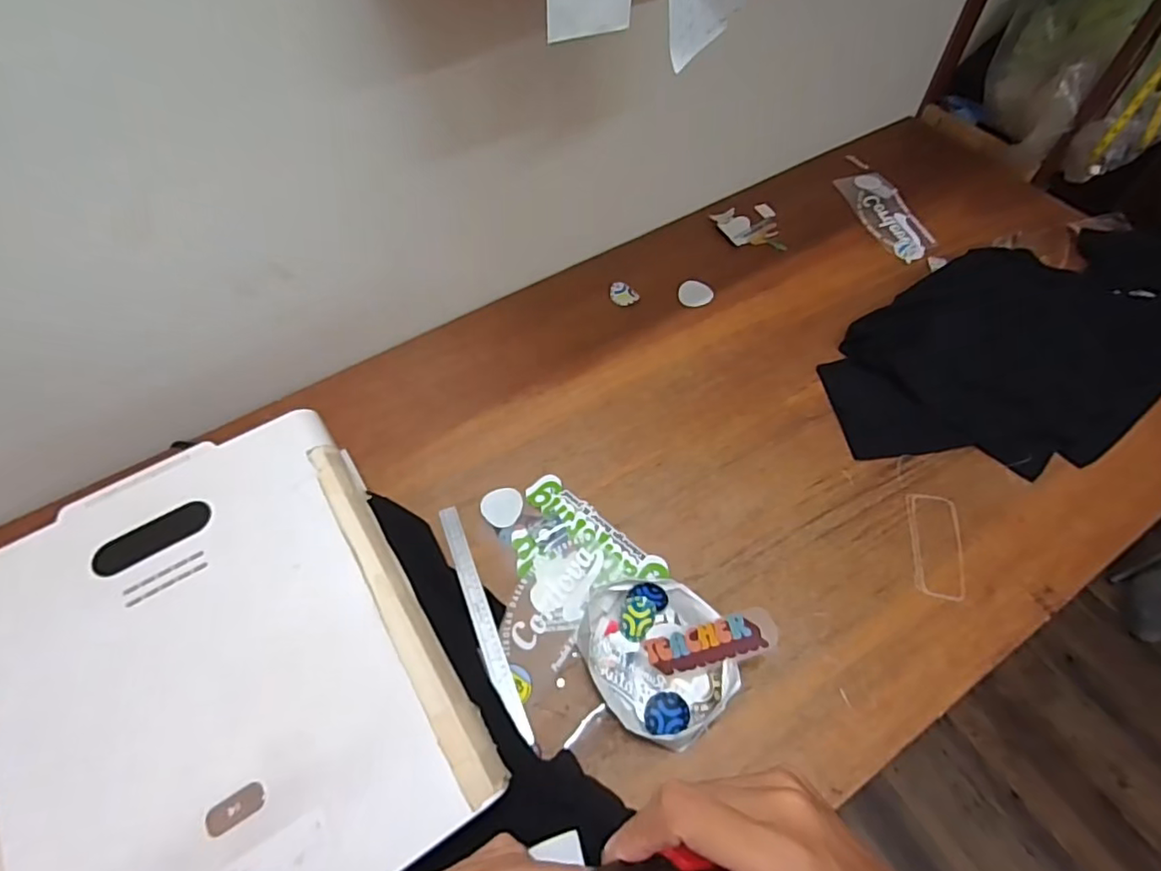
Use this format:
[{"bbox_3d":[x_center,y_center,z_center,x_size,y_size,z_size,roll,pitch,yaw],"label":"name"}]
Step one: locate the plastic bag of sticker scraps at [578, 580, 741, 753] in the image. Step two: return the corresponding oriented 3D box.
[{"bbox_3d":[0.089,0.265,0.725,0.162,0.048,0.200,-41,65,-21],"label":"plastic bag of sticker scraps"}]

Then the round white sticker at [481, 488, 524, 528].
[{"bbox_3d":[-0.113,0.103,0.843,0.057,0.004,0.058,1,62,-2],"label":"round white sticker"}]

